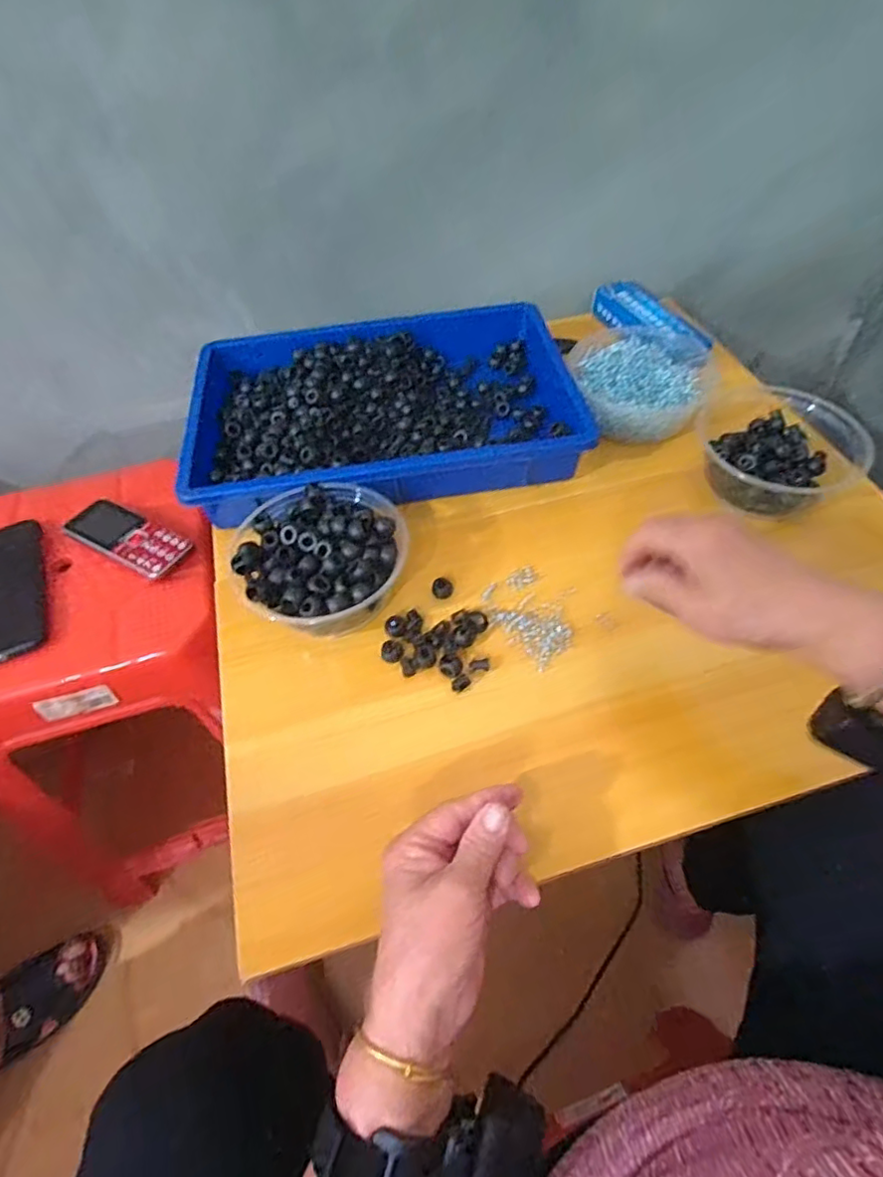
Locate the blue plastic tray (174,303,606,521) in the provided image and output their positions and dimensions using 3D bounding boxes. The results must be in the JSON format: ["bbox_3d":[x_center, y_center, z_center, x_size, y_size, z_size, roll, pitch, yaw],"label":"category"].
[{"bbox_3d":[-0.059,-0.173,0.573,0.367,0.060,0.261,-12,53,-6],"label":"blue plastic tray"}]

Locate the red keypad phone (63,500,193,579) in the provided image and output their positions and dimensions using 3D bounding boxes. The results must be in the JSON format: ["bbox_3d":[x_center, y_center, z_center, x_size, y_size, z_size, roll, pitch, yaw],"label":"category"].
[{"bbox_3d":[-0.304,-0.050,0.556,0.127,0.008,0.052,24,58,19],"label":"red keypad phone"}]

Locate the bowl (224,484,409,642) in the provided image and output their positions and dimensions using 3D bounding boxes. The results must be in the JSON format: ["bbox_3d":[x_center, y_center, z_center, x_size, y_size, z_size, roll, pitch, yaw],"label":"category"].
[{"bbox_3d":[-0.095,-0.018,0.456,0.127,0.068,0.125,-1,53,2],"label":"bowl"}]

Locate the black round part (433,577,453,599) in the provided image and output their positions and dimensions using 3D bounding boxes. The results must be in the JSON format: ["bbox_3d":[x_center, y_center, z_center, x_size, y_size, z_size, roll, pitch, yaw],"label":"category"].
[{"bbox_3d":[0.001,0.000,0.471,0.016,0.013,0.014,0,53,3],"label":"black round part"}]

